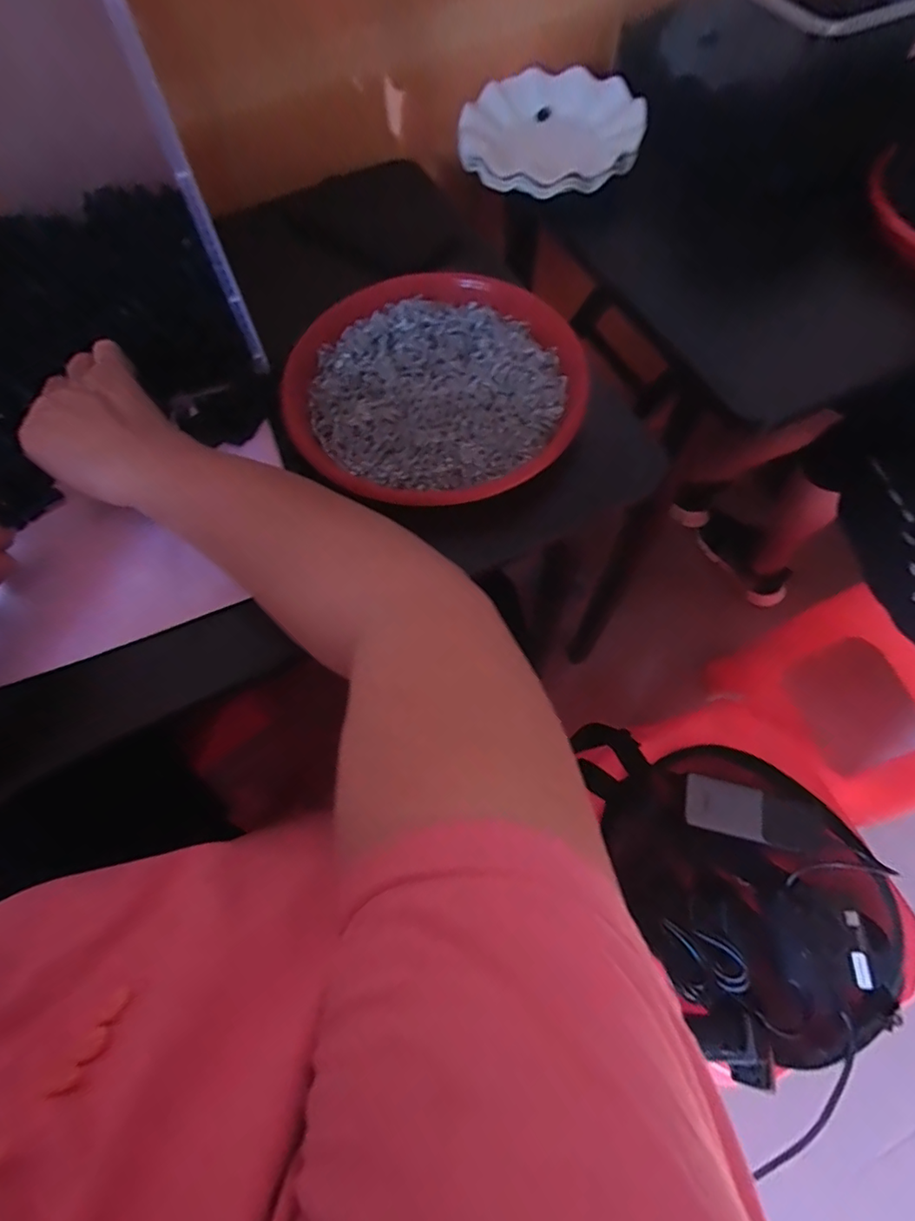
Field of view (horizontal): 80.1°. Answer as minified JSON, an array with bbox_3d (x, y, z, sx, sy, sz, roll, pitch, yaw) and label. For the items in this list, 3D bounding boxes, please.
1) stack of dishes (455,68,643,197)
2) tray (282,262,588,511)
[{"bbox_3d":[0.097,-0.496,0.563,0.179,0.022,0.181,12,67,8],"label":"stack of dishes"},{"bbox_3d":[-0.016,-0.187,0.441,0.226,0.021,0.240,-1,66,2],"label":"tray"}]

